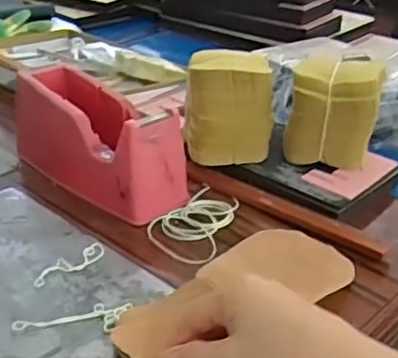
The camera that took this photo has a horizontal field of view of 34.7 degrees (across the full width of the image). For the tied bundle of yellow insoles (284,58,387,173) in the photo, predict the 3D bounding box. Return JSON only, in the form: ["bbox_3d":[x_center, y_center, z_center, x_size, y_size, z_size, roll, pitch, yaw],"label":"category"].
[{"bbox_3d":[0.129,-0.056,0.615,0.085,0.109,0.054,12,30,18],"label":"tied bundle of yellow insoles"}]

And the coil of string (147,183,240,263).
[{"bbox_3d":[0.002,0.040,0.572,0.072,0.005,0.115,19,33,28],"label":"coil of string"}]

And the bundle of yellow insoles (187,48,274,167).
[{"bbox_3d":[0.031,-0.071,0.648,0.087,0.104,0.073,4,28,2],"label":"bundle of yellow insoles"}]

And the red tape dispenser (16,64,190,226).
[{"bbox_3d":[-0.101,-0.040,0.618,0.073,0.089,0.192,-23,37,-38],"label":"red tape dispenser"}]

